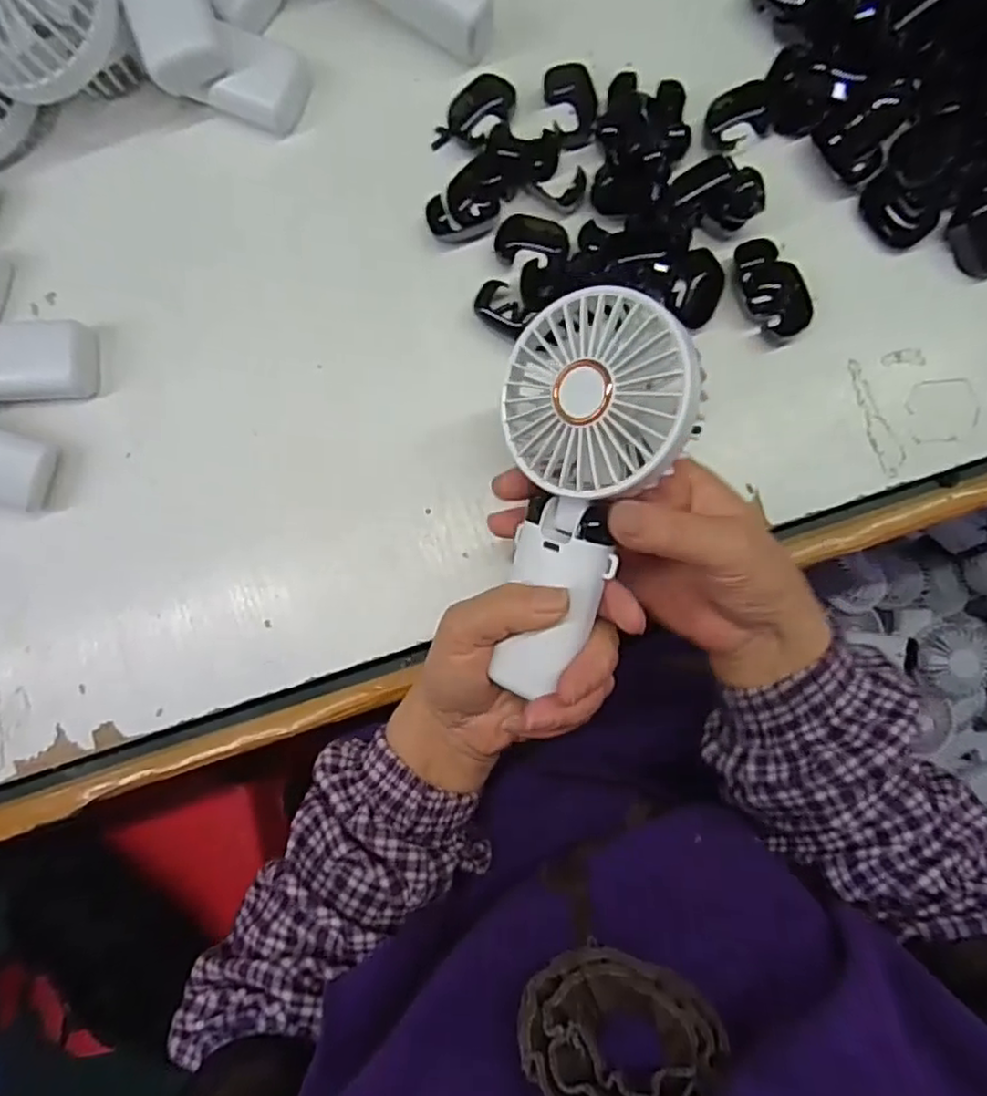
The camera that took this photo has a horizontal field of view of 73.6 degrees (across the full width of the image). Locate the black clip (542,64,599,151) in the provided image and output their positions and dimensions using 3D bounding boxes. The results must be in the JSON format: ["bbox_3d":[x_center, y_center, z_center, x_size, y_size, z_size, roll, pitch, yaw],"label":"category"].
[{"bbox_3d":[0.047,-0.258,0.386,0.026,0.015,0.042,-14,86,1],"label":"black clip"}]

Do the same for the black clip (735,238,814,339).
[{"bbox_3d":[0.156,-0.145,0.370,0.028,0.015,0.057,-21,86,1],"label":"black clip"}]

